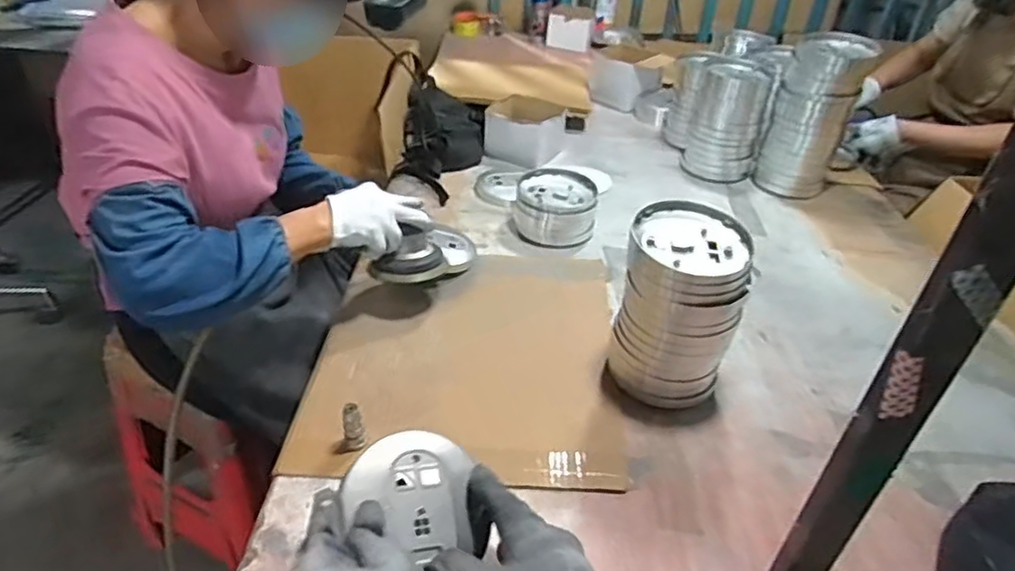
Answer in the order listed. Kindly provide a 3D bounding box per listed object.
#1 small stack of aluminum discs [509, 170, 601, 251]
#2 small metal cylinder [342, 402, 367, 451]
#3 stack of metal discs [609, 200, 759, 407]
[{"bbox_3d":[0.085,-0.139,1.123,0.137,0.067,0.137,7,37,6],"label":"small stack of aluminum discs"},{"bbox_3d":[-0.169,0.157,0.709,0.022,0.059,0.020,-7,38,-12],"label":"small metal cylinder"},{"bbox_3d":[0.208,0.027,0.788,0.135,0.206,0.128,11,38,12],"label":"stack of metal discs"}]

